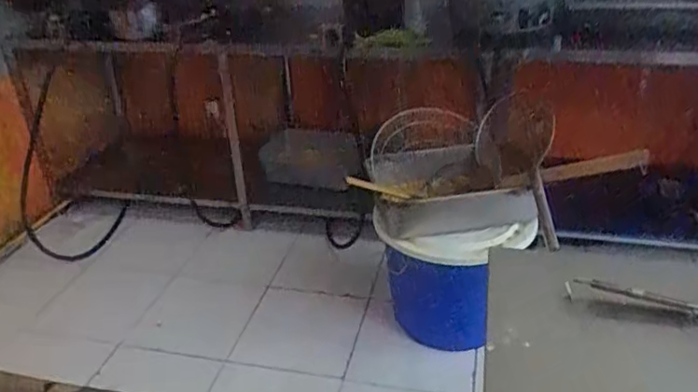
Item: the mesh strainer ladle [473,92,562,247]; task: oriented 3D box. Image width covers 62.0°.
[{"bbox_3d":[0.539,-0.053,1.728,0.244,0.611,0.057,-30,35,2],"label":"mesh strainer ladle"}]

